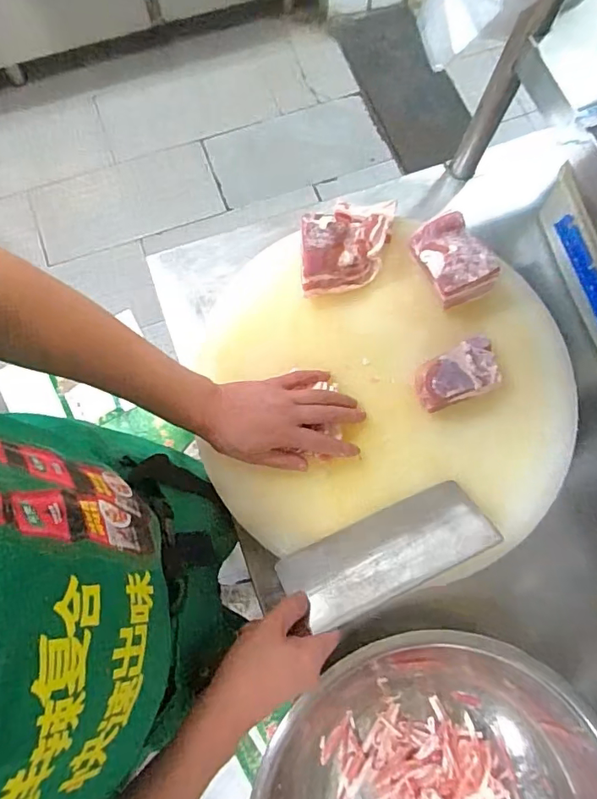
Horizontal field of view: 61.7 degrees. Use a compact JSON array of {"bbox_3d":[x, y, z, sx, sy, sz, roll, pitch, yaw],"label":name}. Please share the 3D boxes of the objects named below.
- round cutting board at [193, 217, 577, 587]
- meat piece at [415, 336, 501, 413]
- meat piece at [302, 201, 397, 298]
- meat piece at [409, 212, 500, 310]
[{"bbox_3d":[0.096,-0.009,0.595,0.450,0.052,0.422,34,78,7],"label":"round cutting board"},{"bbox_3d":[0.189,-0.033,0.591,0.099,0.045,0.065,-20,77,-5],"label":"meat piece"},{"bbox_3d":[0.060,-0.189,0.620,0.114,0.059,0.121,1,76,-1],"label":"meat piece"},{"bbox_3d":[0.185,-0.173,0.615,0.081,0.059,0.112,-28,78,-7],"label":"meat piece"}]

